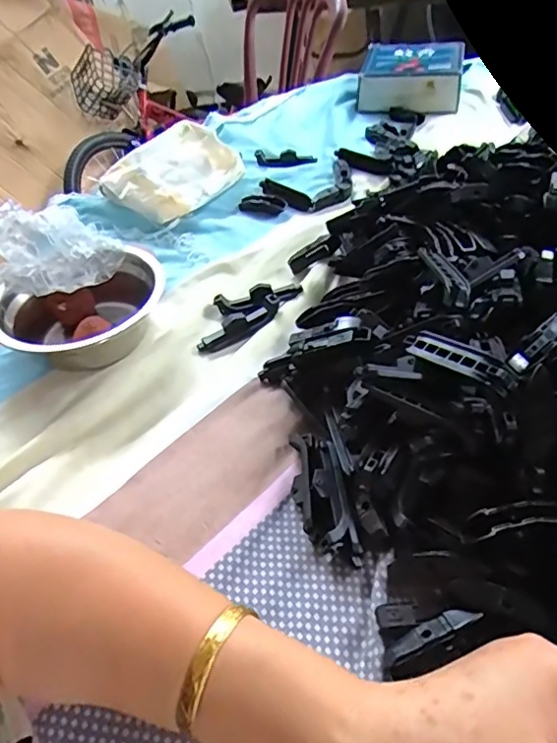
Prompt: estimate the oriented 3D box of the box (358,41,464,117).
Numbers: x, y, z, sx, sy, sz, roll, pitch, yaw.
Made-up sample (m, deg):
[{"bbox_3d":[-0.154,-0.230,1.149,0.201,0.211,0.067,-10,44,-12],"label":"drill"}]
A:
[{"bbox_3d":[0.191,-0.423,0.796,0.137,0.048,0.161,7,46,12],"label":"box"}]

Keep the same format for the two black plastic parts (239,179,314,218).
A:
[{"bbox_3d":[0.000,-0.186,0.600,0.069,0.012,0.051,24,51,25],"label":"two black plastic parts"}]

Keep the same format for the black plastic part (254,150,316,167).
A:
[{"bbox_3d":[0.009,-0.258,0.667,0.072,0.009,0.021,2,45,6],"label":"black plastic part"}]

